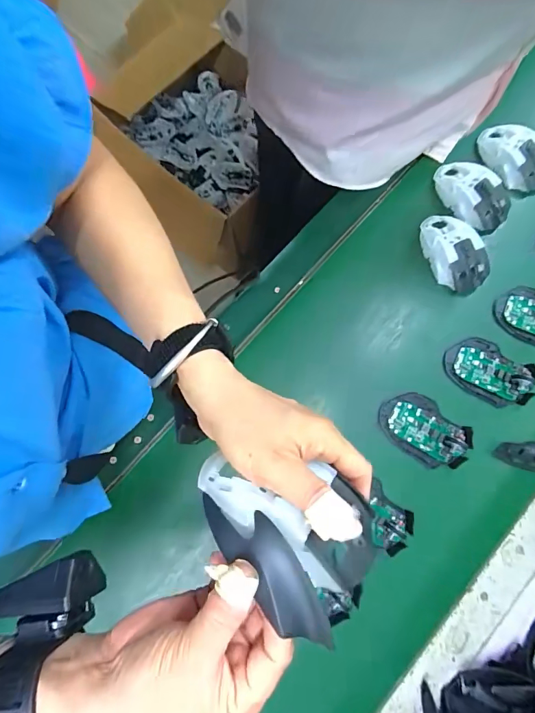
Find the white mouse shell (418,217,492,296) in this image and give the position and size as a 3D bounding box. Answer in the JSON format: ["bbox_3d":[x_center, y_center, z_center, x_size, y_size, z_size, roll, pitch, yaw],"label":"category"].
[{"bbox_3d":[0.257,-0.145,0.554,0.063,0.034,0.114,-21,81,-5],"label":"white mouse shell"}]

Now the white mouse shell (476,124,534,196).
[{"bbox_3d":[0.357,-0.286,0.586,0.112,0.033,0.065,35,81,5],"label":"white mouse shell"}]

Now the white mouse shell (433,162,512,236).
[{"bbox_3d":[0.289,-0.230,0.572,0.064,0.035,0.116,-42,83,-8],"label":"white mouse shell"}]

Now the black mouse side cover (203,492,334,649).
[{"bbox_3d":[-0.001,0.114,0.225,0.034,0.012,0.096,-44,68,-8],"label":"black mouse side cover"}]

